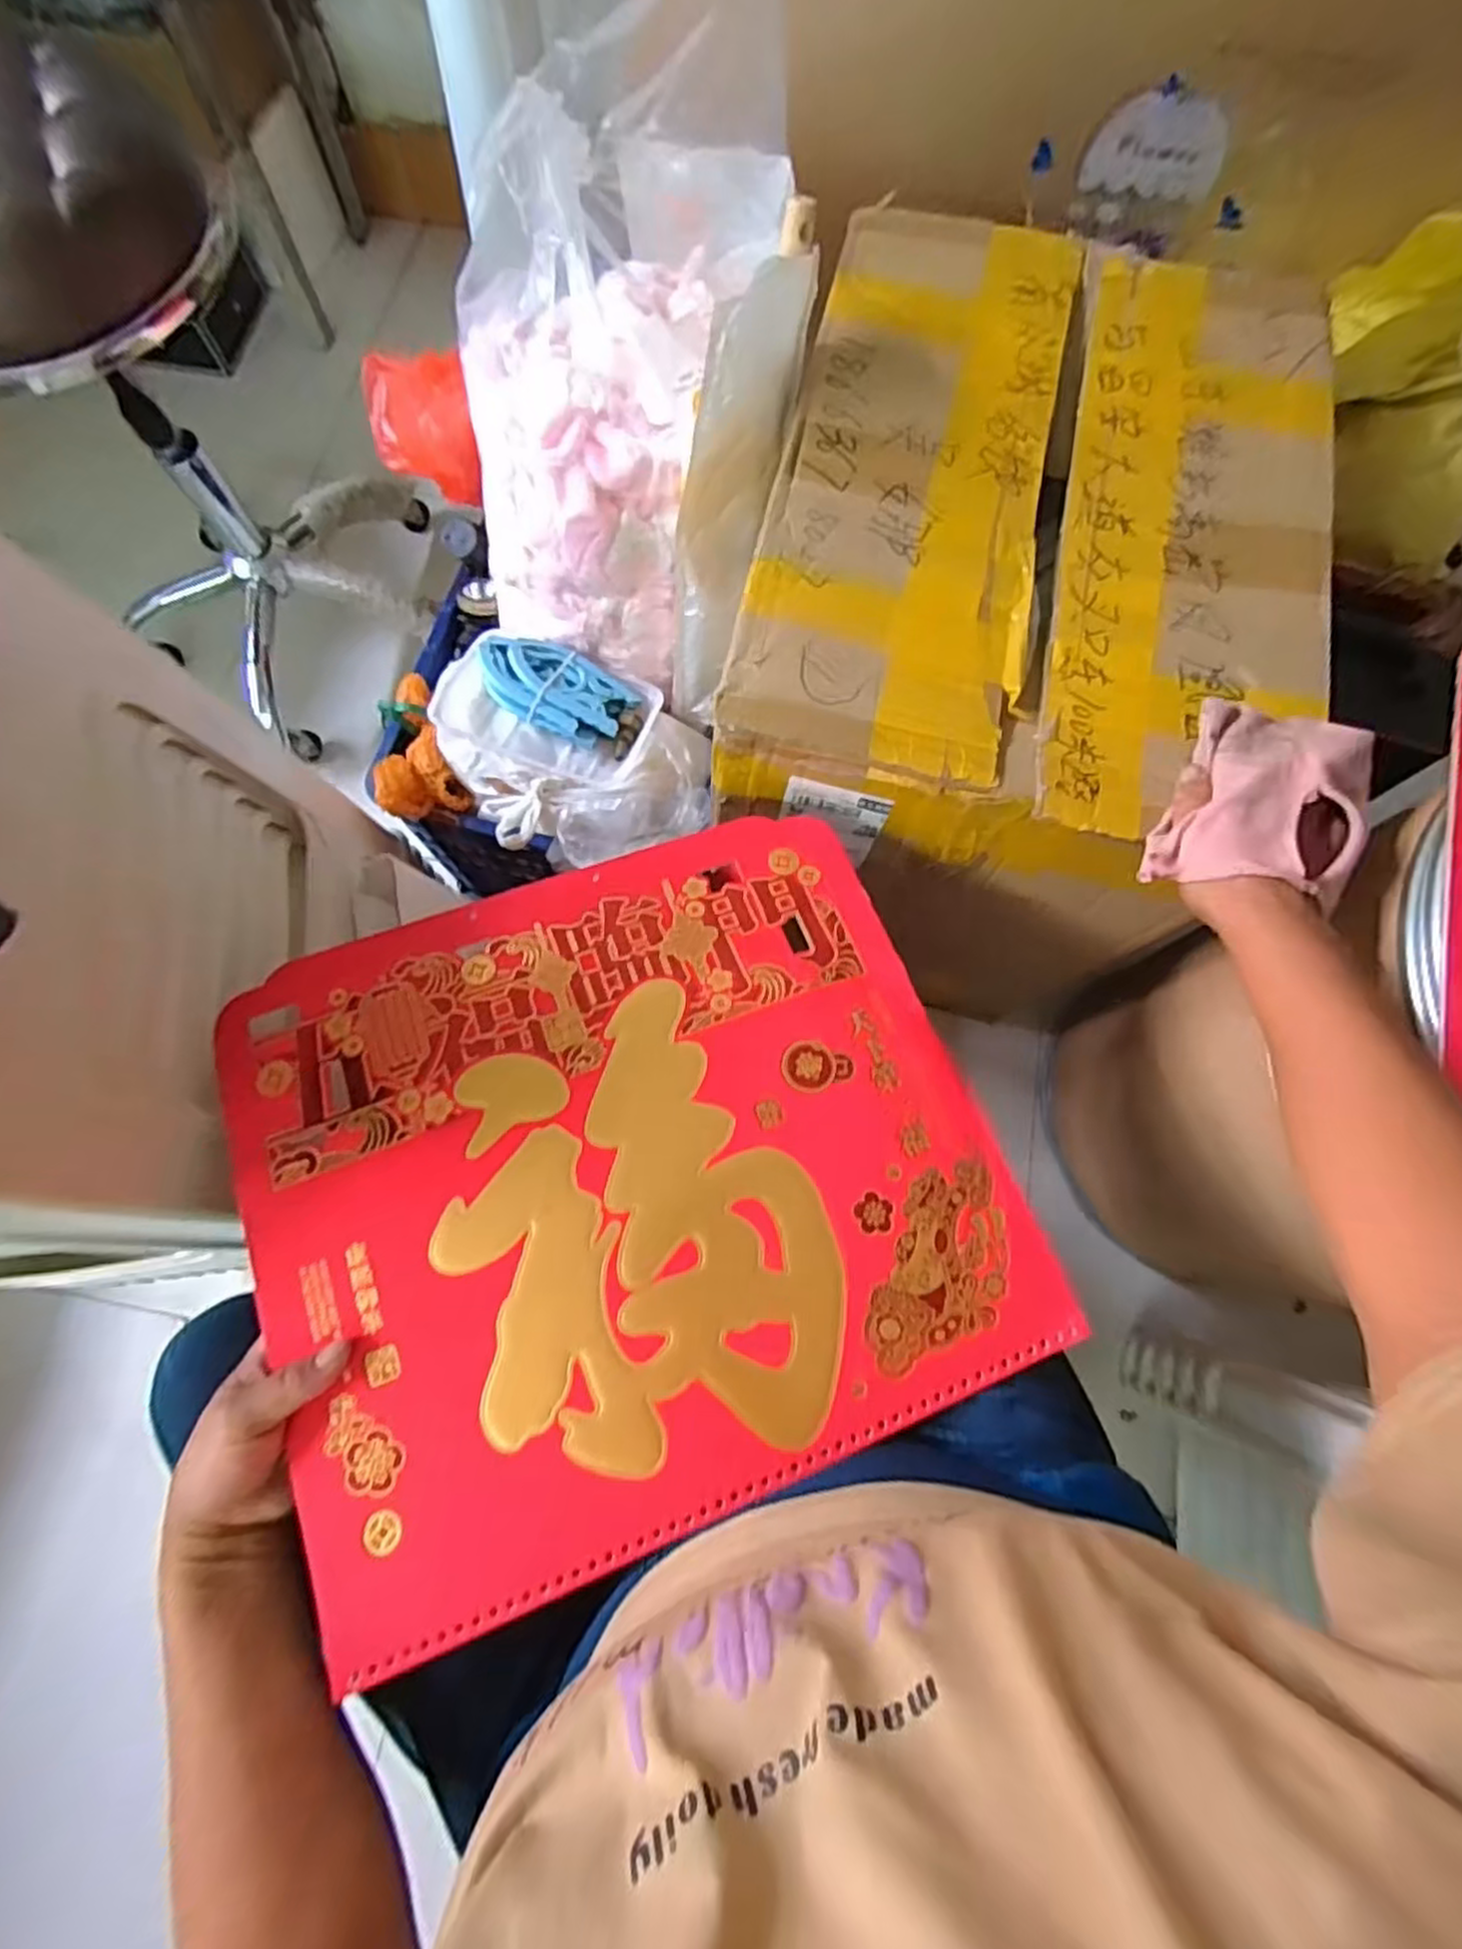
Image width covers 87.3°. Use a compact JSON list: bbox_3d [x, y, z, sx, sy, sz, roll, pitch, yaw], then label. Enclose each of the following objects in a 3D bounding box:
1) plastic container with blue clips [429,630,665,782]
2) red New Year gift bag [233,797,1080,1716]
[{"bbox_3d":[-0.179,-0.258,0.740,0.200,0.044,0.158,14,75,3],"label":"plastic container with blue clips"},{"bbox_3d":[-0.061,0.103,0.448,0.405,0.018,0.371,-20,72,-9],"label":"red New Year gift bag"}]

